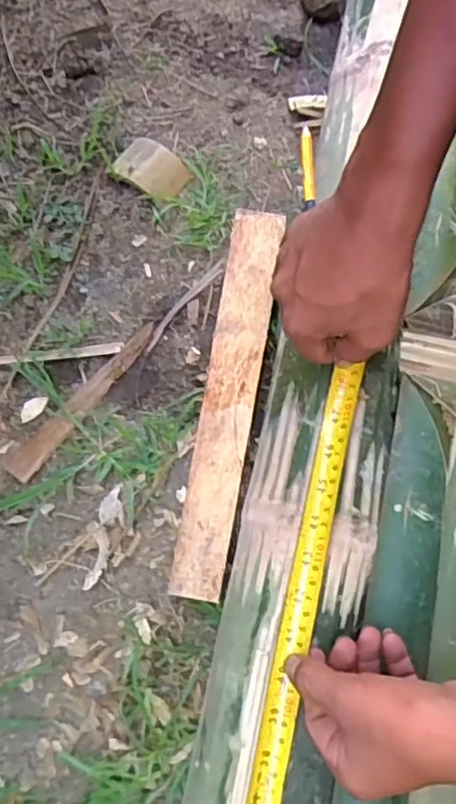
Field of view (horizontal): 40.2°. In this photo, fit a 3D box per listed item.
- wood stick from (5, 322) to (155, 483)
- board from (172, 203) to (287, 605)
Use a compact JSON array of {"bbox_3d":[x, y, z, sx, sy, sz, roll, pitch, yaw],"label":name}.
[{"bbox_3d":[-0.132,-0.004,0.569,0.026,0.010,0.179,38,79,9],"label":"wood stick"},{"bbox_3d":[0.002,-0.010,0.526,0.043,0.010,0.336,9,76,1],"label":"board"}]

